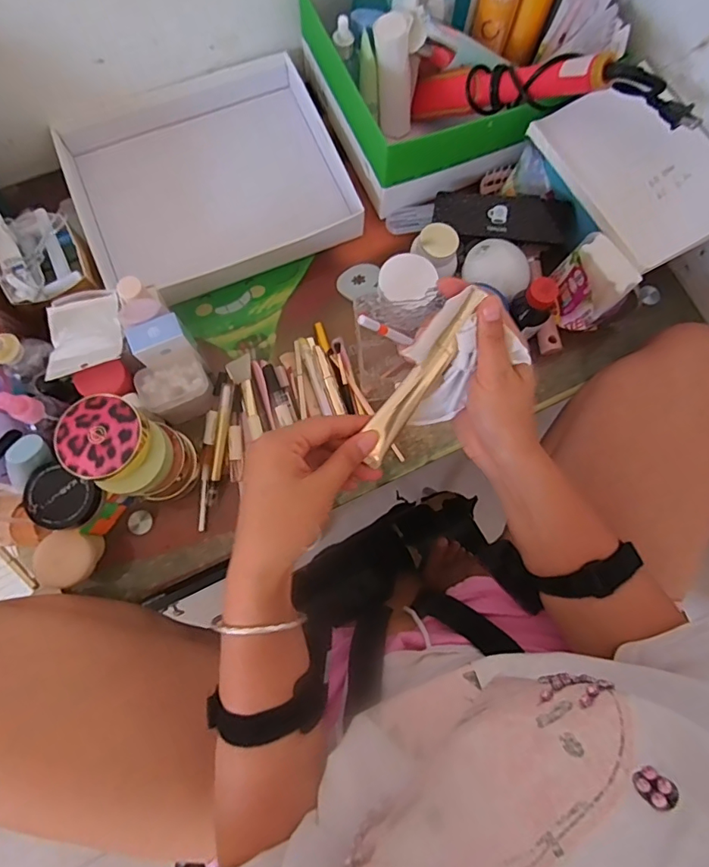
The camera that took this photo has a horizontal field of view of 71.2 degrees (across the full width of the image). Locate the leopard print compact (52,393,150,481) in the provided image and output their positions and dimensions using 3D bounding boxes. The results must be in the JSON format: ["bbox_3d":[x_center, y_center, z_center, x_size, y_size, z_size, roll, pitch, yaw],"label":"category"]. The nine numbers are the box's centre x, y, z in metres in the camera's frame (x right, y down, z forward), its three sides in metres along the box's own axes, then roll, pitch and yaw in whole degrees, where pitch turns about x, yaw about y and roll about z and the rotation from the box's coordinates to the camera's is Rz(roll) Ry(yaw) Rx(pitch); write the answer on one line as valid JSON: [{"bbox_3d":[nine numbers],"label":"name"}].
[{"bbox_3d":[-0.226,0.003,0.442,0.076,0.023,0.072,0,78,-2],"label":"leopard print compact"}]

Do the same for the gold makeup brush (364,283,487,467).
[{"bbox_3d":[0.048,-0.042,0.355,0.021,0.014,0.140,34,98,6],"label":"gold makeup brush"}]

